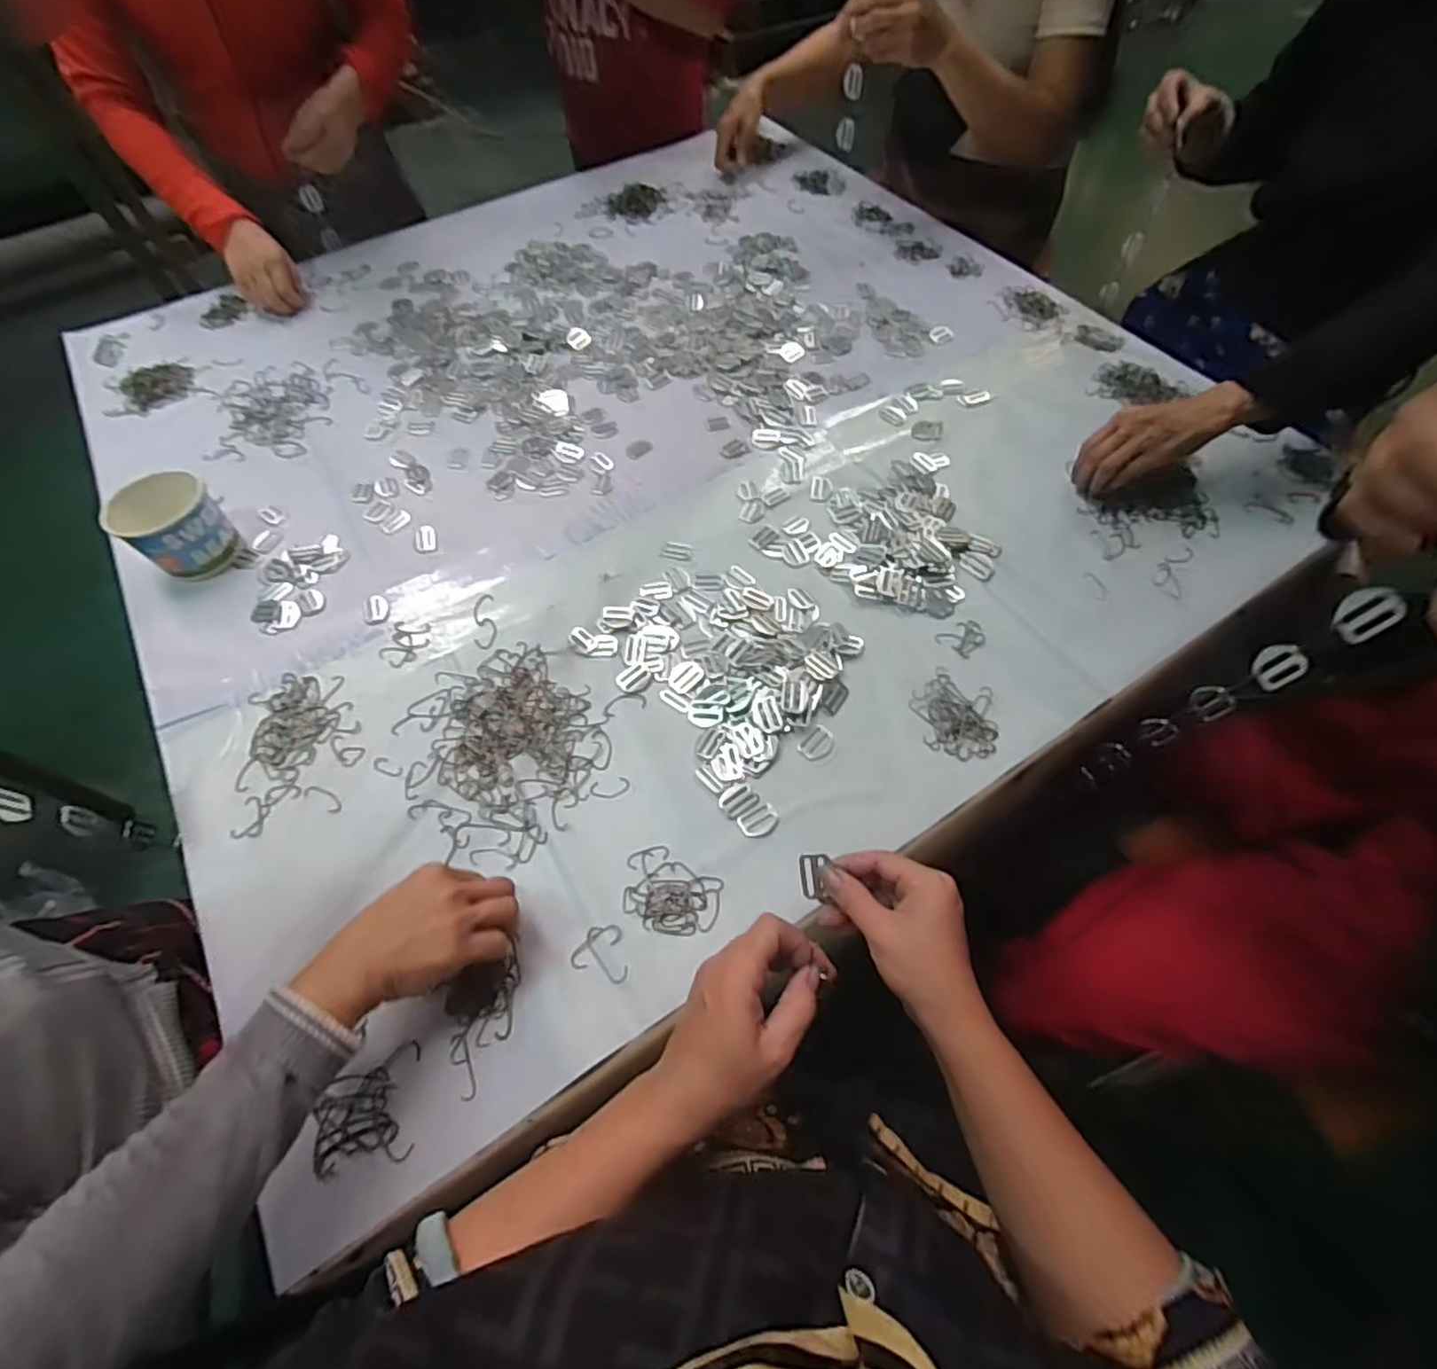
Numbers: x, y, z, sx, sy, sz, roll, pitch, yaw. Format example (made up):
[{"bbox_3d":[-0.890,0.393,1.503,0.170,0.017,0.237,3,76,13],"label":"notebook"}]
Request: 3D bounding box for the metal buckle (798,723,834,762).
[{"bbox_3d":[0.088,0.052,0.574,0.023,0.004,0.032,39,68,23],"label":"metal buckle"}]

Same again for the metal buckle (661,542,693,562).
[{"bbox_3d":[-0.042,-0.138,0.679,0.032,0.004,0.021,10,60,8],"label":"metal buckle"}]

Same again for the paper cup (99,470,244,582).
[{"bbox_3d":[-0.558,-0.161,0.671,0.080,0.092,0.079,-1,59,2],"label":"paper cup"}]

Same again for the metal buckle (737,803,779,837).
[{"bbox_3d":[0.034,0.113,0.541,0.033,0.004,0.023,-26,61,-13],"label":"metal buckle"}]

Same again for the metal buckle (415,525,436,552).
[{"bbox_3d":[-0.323,-0.162,0.724,0.021,0.004,0.041,-13,59,-5],"label":"metal buckle"}]

